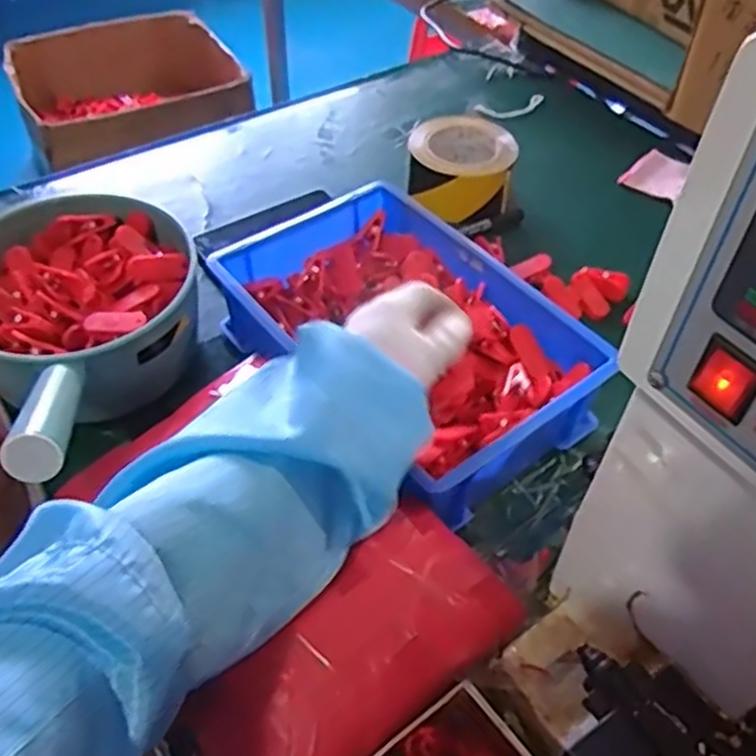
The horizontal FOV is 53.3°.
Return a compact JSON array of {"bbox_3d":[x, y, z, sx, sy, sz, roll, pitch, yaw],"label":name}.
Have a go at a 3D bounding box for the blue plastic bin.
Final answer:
[{"bbox_3d":[0.023,-0.037,0.637,0.211,0.082,0.303,-29,56,-23],"label":"blue plastic bin"}]

